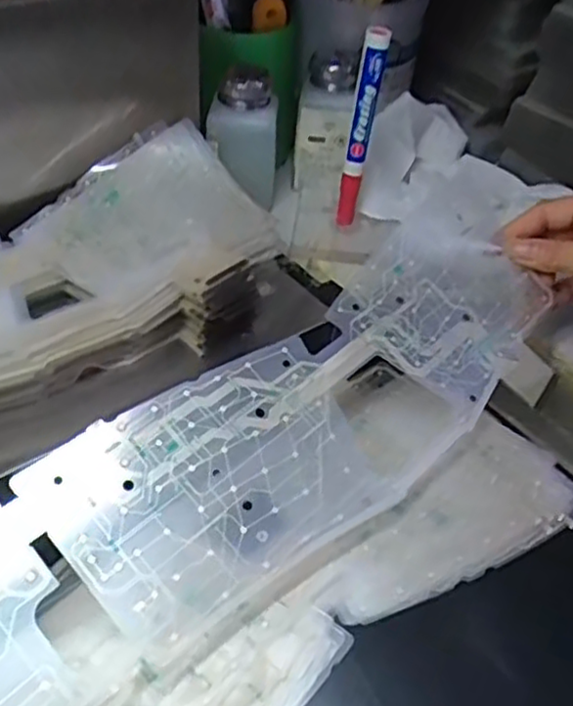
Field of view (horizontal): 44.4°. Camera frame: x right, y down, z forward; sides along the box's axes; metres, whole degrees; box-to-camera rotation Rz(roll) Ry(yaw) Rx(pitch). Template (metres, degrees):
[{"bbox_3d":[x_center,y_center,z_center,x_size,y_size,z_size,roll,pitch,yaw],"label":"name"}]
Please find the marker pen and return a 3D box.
[{"bbox_3d":[0.053,-0.154,0.503,0.016,0.147,0.020,11,44,4],"label":"marker pen"}]

